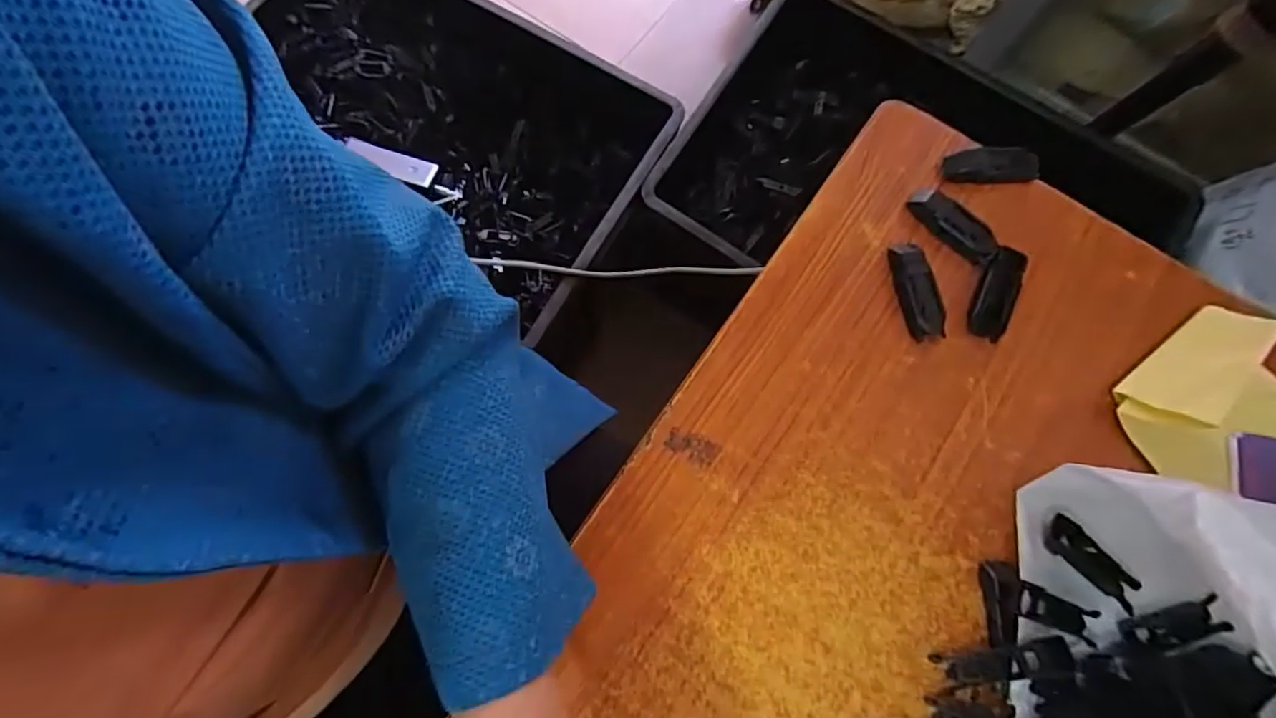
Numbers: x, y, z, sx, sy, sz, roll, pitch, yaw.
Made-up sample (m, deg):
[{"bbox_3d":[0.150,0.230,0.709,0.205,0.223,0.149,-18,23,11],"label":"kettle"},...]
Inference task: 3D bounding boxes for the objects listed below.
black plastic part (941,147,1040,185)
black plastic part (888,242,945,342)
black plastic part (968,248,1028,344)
[{"bbox_3d":[0.253,-0.138,0.408,0.066,0.012,0.021,1,74,-2],"label":"black plastic part"},{"bbox_3d":[0.188,-0.046,0.384,0.028,0.015,0.065,-5,74,-3],"label":"black plastic part"},{"bbox_3d":[0.242,-0.043,0.385,0.024,0.009,0.065,22,75,4],"label":"black plastic part"}]

